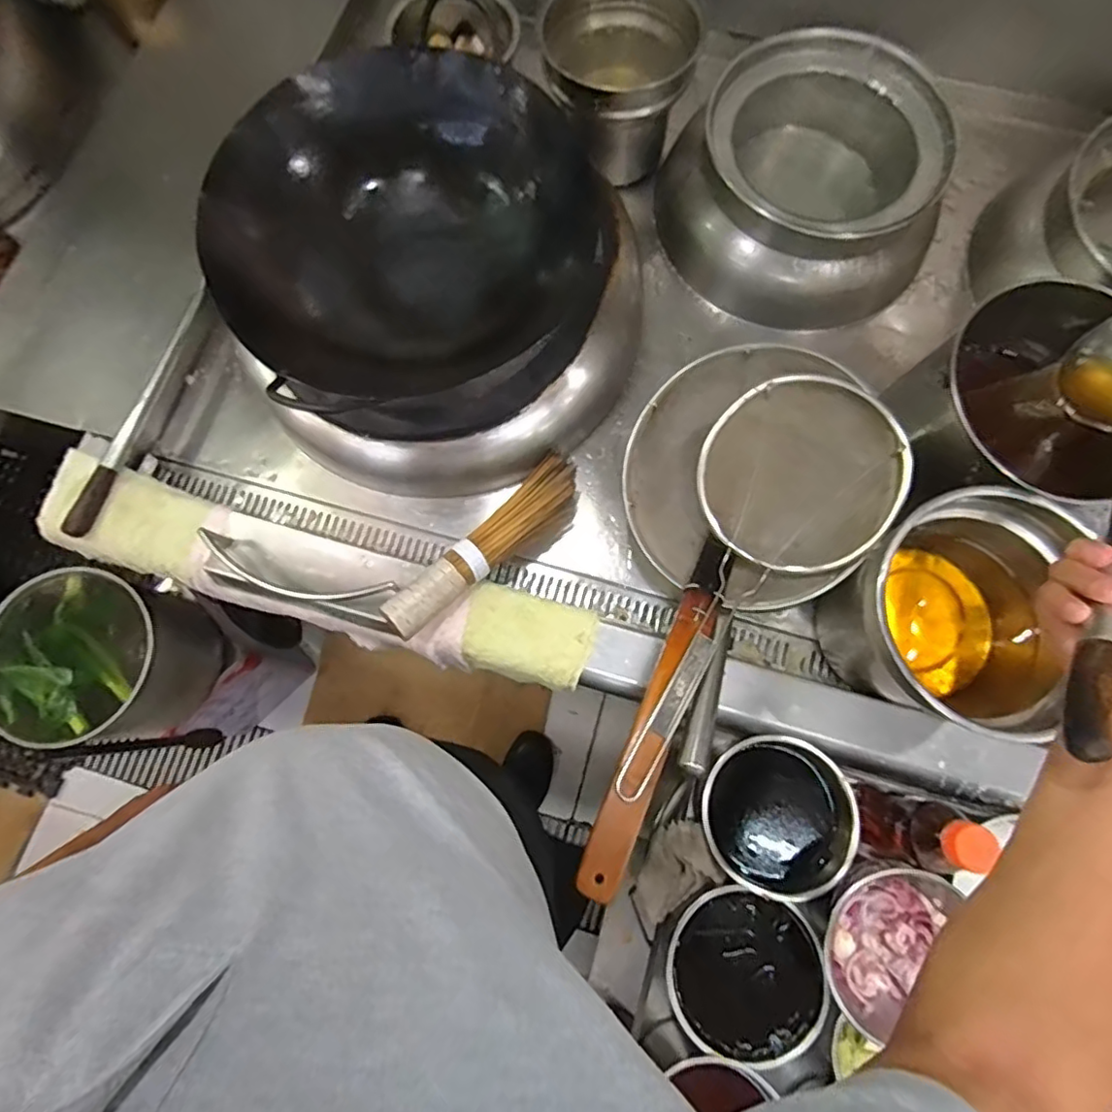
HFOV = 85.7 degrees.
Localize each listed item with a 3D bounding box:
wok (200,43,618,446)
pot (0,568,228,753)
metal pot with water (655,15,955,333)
[{"bbox_3d":[-0.163,-0.358,0.710,0.402,0.170,0.407,0,75,0],"label":"wok"},{"bbox_3d":[-0.741,0.175,1.000,0.242,0.206,0.260,0,75,0],"label":"pot"},{"bbox_3d":[0.344,-0.502,0.825,0.314,0.182,0.346,-39,78,-9],"label":"metal pot with water"}]

